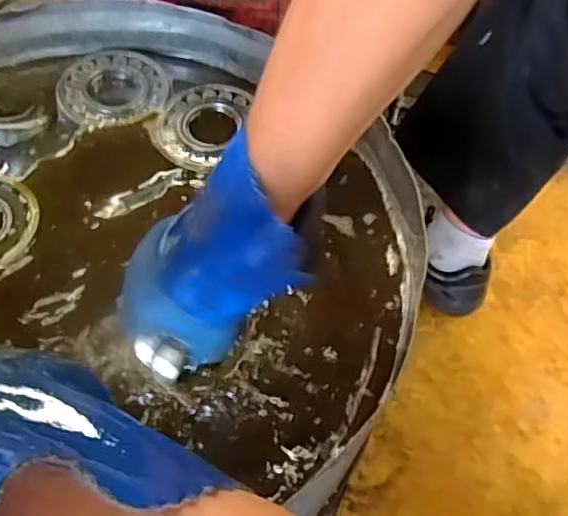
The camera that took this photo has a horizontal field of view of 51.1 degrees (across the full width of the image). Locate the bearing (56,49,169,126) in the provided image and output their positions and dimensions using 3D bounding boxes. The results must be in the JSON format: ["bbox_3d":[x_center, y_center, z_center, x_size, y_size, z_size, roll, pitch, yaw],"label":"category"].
[{"bbox_3d":[-0.186,-0.185,0.651,0.113,0.023,0.119,6,55,2],"label":"bearing"}]

